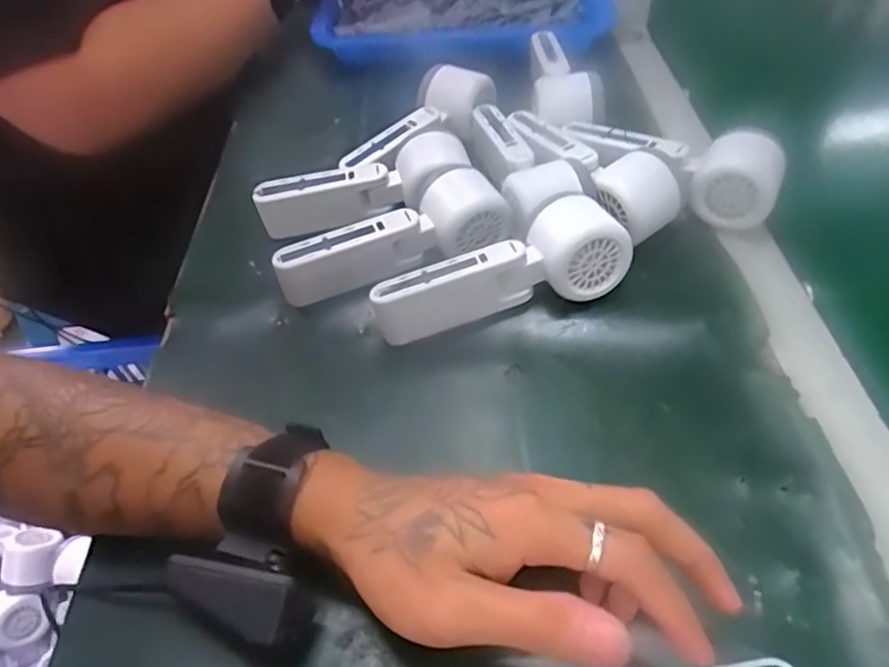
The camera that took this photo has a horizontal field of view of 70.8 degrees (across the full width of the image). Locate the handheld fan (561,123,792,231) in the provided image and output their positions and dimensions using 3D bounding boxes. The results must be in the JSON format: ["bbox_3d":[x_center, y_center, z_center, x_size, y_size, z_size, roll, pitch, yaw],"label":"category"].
[{"bbox_3d":[0.167,-0.127,0.472,0.160,0.057,0.057,30,58,28],"label":"handheld fan"}]

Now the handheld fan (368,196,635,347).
[{"bbox_3d":[0.036,-0.042,0.412,0.165,0.063,0.046,-11,48,-4],"label":"handheld fan"}]

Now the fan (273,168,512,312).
[{"bbox_3d":[-0.035,-0.064,0.443,0.165,0.053,0.047,-21,50,-12],"label":"fan"}]

